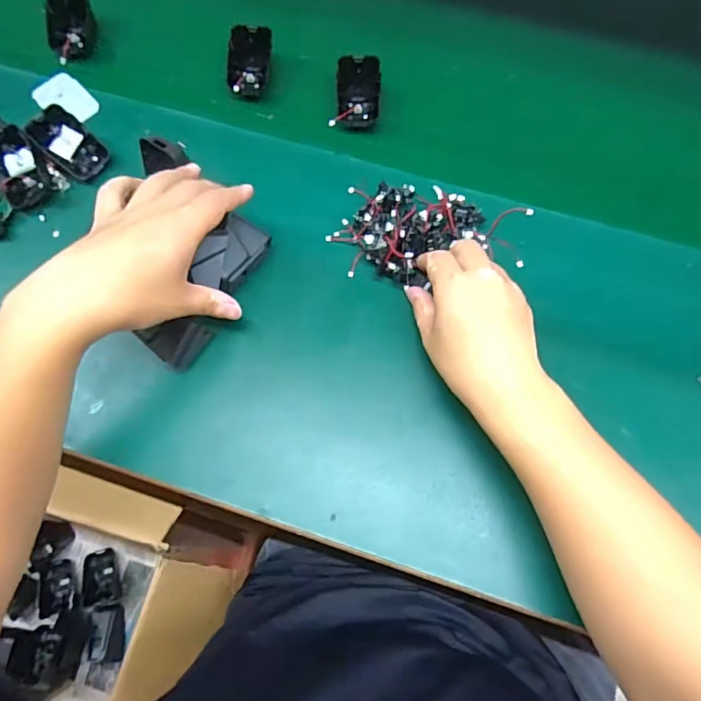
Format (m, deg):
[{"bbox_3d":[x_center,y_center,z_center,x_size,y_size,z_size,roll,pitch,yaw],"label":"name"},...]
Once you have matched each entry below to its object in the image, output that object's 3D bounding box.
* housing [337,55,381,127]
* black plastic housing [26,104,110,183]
[{"bbox_3d":[0.008,-0.262,0.515,0.043,0.029,0.063,1,70,1],"label":"housing"},{"bbox_3d":[-0.273,-0.200,0.493,0.069,0.016,0.045,46,74,-21],"label":"black plastic housing"}]

